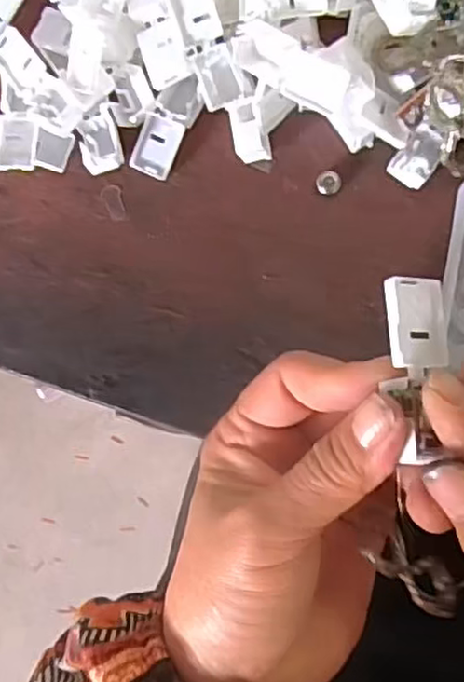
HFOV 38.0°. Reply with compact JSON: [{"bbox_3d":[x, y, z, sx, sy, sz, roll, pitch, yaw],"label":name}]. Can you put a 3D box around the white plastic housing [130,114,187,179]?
[{"bbox_3d":[-0.036,-0.093,0.320,0.020,0.008,0.027,25,87,10],"label":"white plastic housing"}]

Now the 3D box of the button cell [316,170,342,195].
[{"bbox_3d":[0.045,-0.074,0.312,0.011,0.004,0.011,-1,83,7],"label":"button cell"}]

